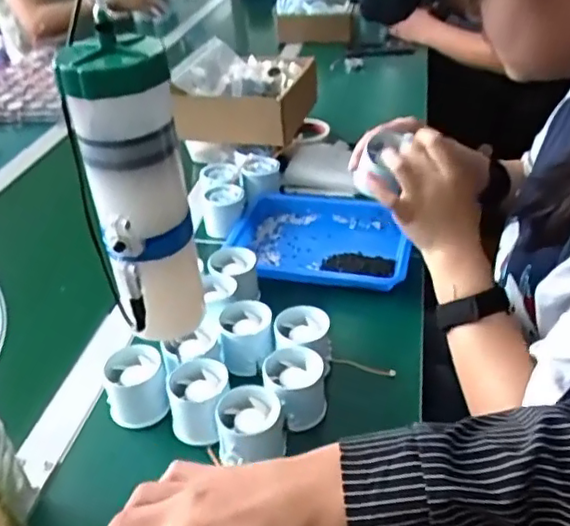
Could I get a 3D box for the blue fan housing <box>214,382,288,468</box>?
[{"bbox_3d":[-0.027,0.142,0.503,0.049,0.060,0.052,1,36,8],"label":"blue fan housing"}]

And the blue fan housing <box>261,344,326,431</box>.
[{"bbox_3d":[0.009,0.109,0.533,0.052,0.050,0.055,-6,35,-1],"label":"blue fan housing"}]

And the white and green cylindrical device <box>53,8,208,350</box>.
[{"bbox_3d":[-0.086,-0.040,0.363,0.060,0.181,0.053,-14,36,-13],"label":"white and green cylindrical device"}]

